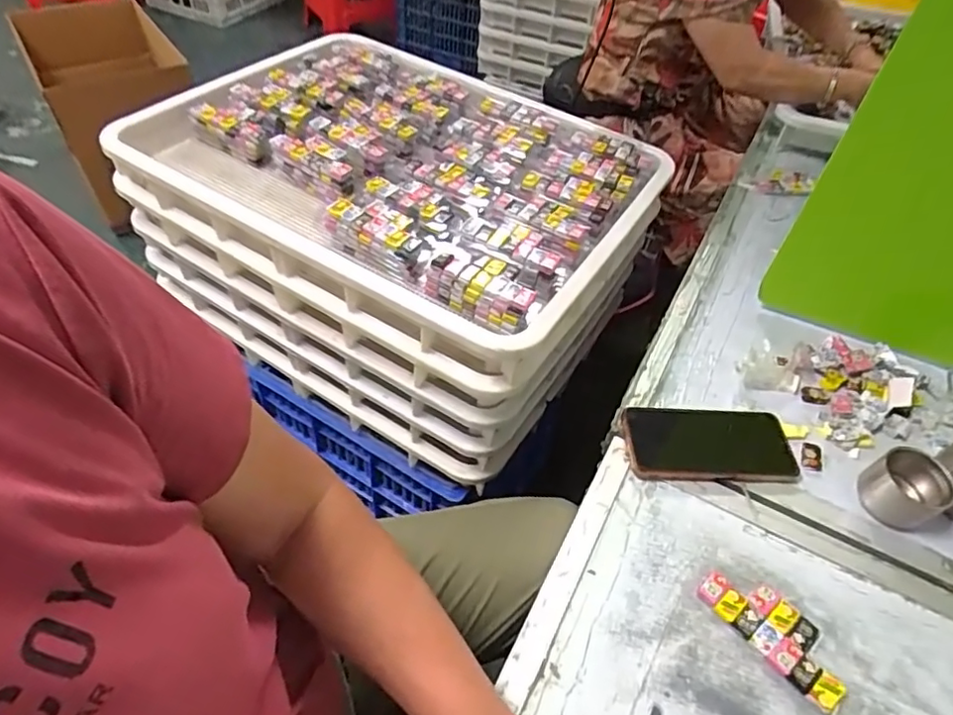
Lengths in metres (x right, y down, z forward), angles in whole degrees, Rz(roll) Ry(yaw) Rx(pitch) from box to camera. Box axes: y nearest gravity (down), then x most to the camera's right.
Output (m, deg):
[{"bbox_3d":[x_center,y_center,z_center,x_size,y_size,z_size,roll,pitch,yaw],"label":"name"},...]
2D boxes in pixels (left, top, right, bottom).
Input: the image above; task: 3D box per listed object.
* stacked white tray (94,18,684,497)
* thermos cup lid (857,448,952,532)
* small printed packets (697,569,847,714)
[{"bbox_3d":[-0.102,-0.190,0.857,0.604,0.279,0.465,27,53,19],"label":"stacked white tray"},{"bbox_3d":[0.399,0.123,0.543,0.054,0.051,0.063,-25,55,-23],"label":"thermos cup lid"},{"bbox_3d":[0.245,0.222,0.478,0.054,0.012,0.120,-30,57,-26],"label":"small printed packets"}]

